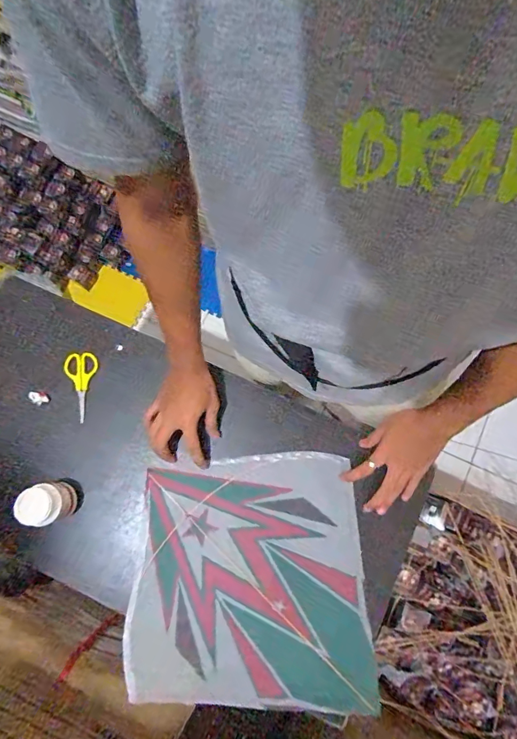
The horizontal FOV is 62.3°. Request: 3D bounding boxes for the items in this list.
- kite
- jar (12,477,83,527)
[{"bbox_3d":[-0.020,0.305,0.634,0.335,0.035,0.333,-3,77,-1],"label":"kite"},{"bbox_3d":[-0.306,0.197,0.633,0.061,0.090,0.056,0,77,0],"label":"jar"}]

